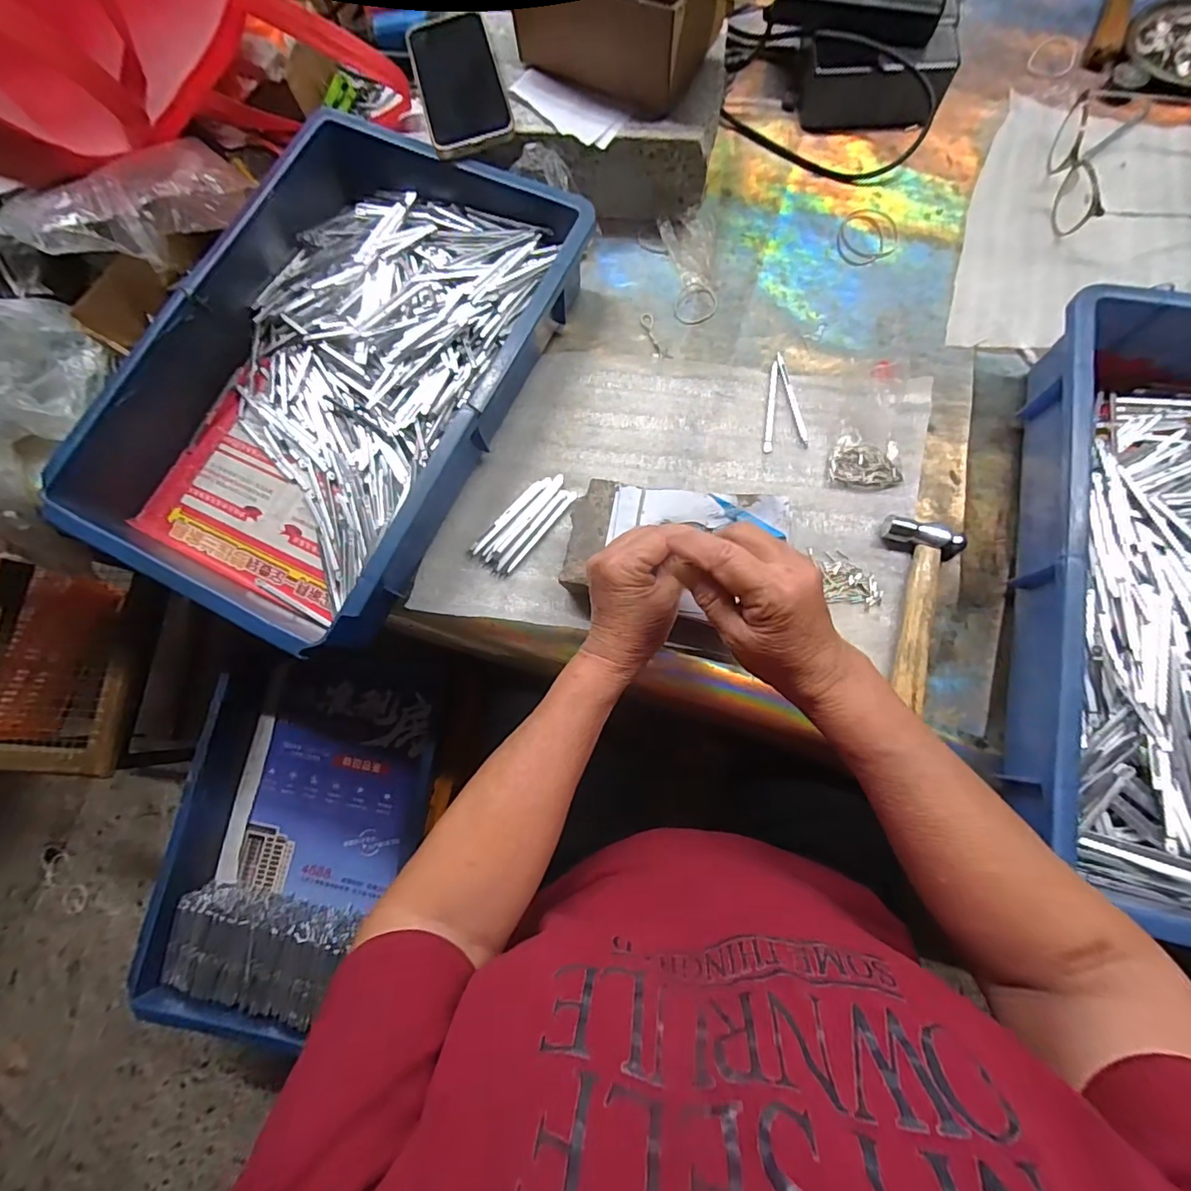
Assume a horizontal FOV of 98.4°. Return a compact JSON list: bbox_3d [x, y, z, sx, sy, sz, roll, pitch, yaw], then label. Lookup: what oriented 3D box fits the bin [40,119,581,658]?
[{"bbox_3d":[-0.218,-0.191,0.442,0.280,0.082,0.422,26,83,6],"label":"bin"}]

